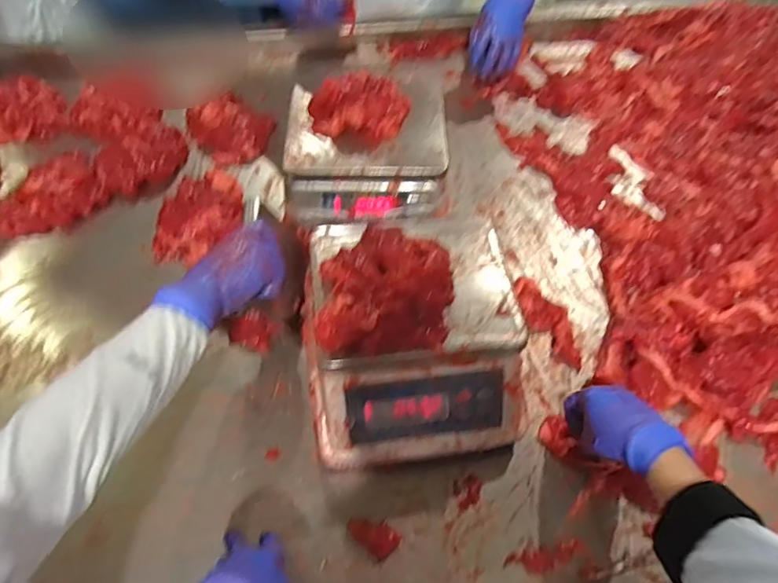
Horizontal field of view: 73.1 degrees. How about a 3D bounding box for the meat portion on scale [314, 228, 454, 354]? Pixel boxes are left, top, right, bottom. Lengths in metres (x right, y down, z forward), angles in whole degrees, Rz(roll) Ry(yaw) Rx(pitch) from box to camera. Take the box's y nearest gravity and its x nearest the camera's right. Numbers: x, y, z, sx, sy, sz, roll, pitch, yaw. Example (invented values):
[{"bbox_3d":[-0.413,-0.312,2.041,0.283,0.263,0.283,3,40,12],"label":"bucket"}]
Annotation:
[{"bbox_3d":[-0.003,-0.008,0.514,0.128,0.045,0.131,0,58,1],"label":"meat portion on scale"}]

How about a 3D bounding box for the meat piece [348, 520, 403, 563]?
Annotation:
[{"bbox_3d":[-0.015,0.253,0.547,0.053,0.010,0.034,37,66,21],"label":"meat piece"}]

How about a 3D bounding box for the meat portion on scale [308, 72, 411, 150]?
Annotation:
[{"bbox_3d":[-0.046,-0.256,0.720,0.129,0.047,0.093,18,61,12],"label":"meat portion on scale"}]

